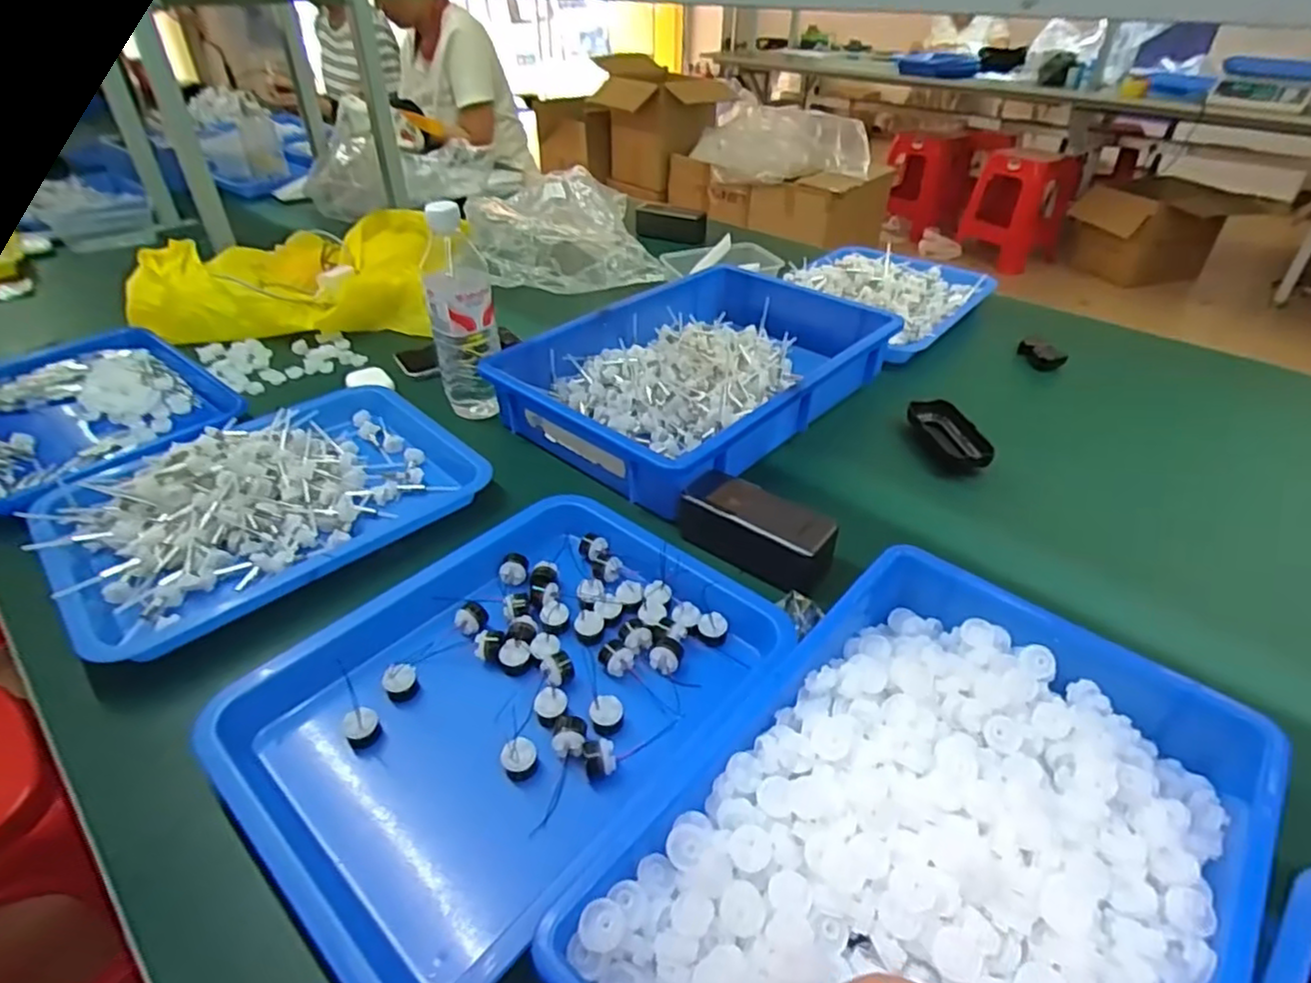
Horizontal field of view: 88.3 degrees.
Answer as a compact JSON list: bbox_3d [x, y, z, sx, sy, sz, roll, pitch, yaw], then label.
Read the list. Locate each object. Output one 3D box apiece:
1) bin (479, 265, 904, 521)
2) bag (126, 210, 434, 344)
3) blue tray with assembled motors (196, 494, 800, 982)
[{"bbox_3d":[0.055,-0.152,0.795,0.298,0.058,0.430,28,46,31],"label":"bin"},{"bbox_3d":[-0.540,-0.351,1.049,0.394,0.097,0.361,-4,38,-5],"label":"bag"},{"bbox_3d":[-0.092,0.130,0.460,0.287,0.058,0.322,29,46,32],"label":"blue tray with assembled motors"}]

